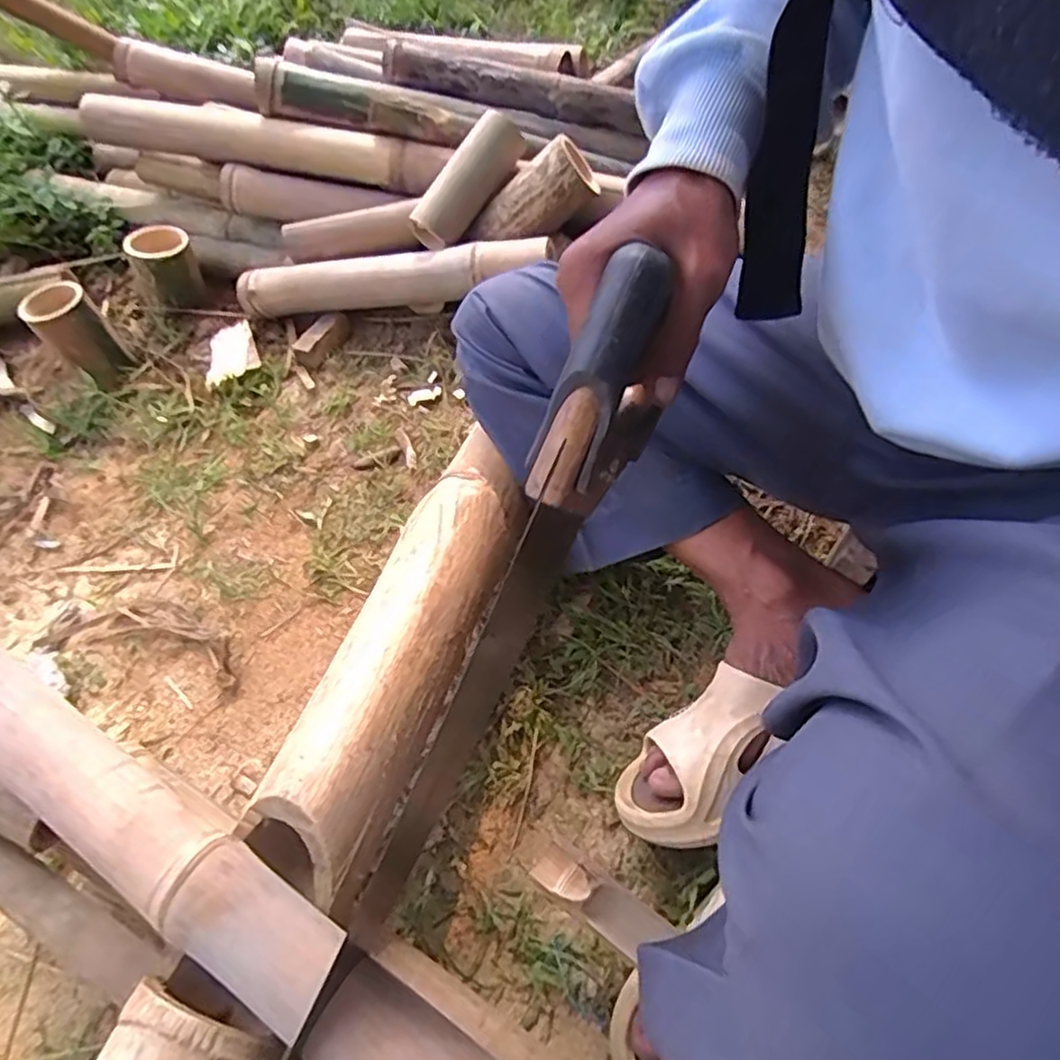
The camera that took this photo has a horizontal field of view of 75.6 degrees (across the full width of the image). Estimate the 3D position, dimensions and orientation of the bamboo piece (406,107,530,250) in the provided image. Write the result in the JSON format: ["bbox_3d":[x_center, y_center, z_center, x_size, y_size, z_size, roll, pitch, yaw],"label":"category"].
[{"bbox_3d":[-0.082,-0.443,0.870,0.053,0.050,0.185,34,86,23],"label":"bamboo piece"}]

